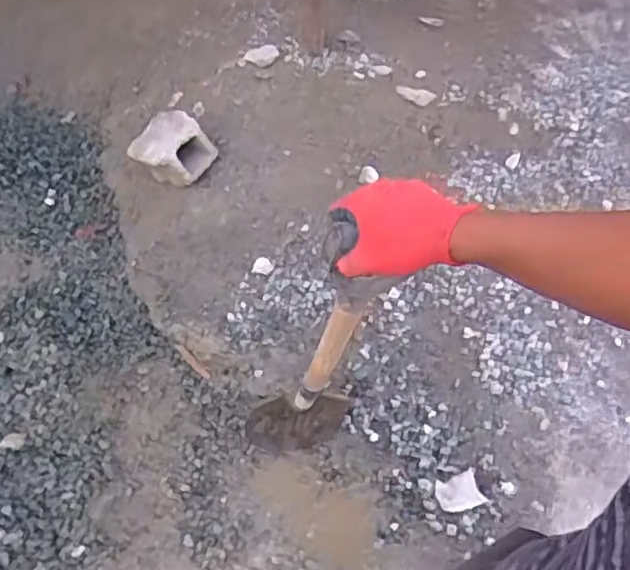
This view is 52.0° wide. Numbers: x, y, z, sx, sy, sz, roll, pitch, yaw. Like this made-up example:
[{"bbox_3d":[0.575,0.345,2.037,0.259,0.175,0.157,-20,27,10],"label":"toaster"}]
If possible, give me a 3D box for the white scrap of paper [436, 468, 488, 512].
[{"bbox_3d":[0.329,0.473,1.474,0.100,0.007,0.078,-21,59,6],"label":"white scrap of paper"}]

